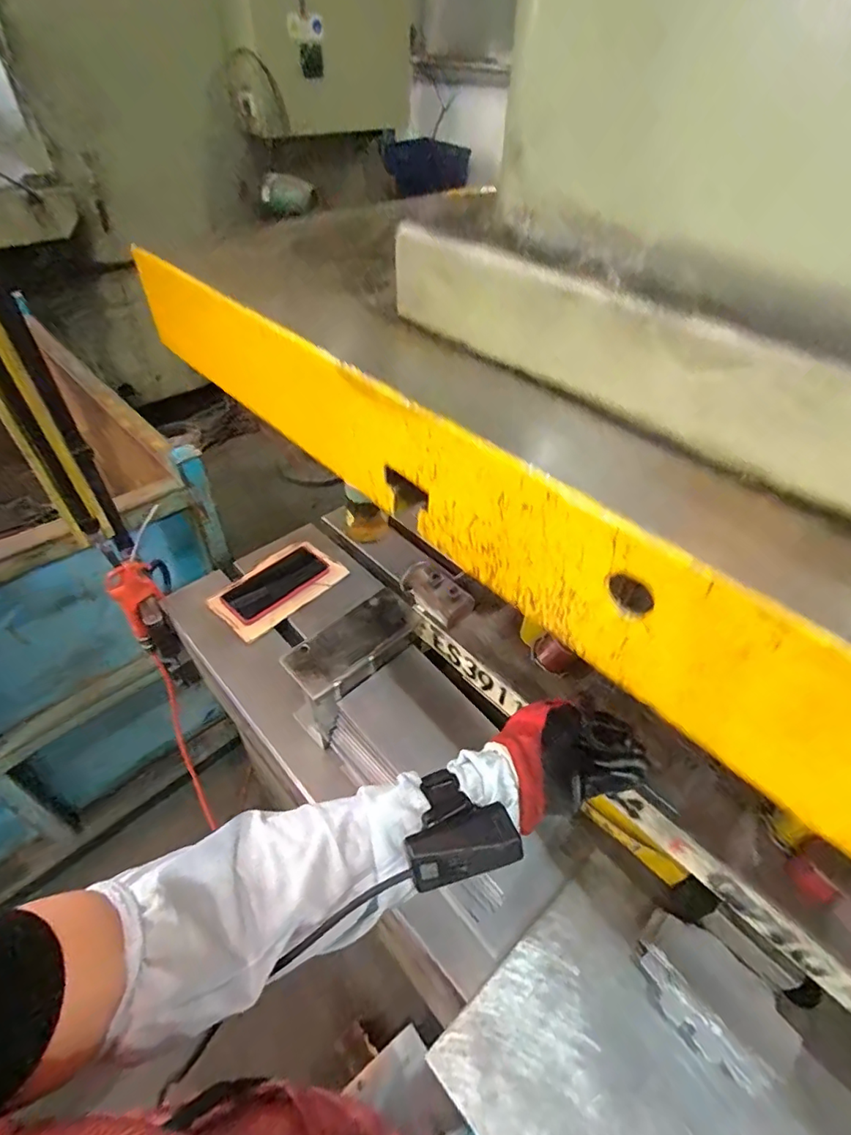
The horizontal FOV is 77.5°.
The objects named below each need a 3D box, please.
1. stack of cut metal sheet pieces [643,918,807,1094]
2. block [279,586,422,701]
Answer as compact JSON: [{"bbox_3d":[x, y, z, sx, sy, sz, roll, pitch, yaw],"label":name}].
[{"bbox_3d":[0.257,0.392,0.486,0.077,0.045,0.132,-29,53,-28],"label":"stack of cut metal sheet pieces"},{"bbox_3d":[-0.081,0.082,0.629,0.170,0.028,0.068,-34,55,-31],"label":"block"}]

